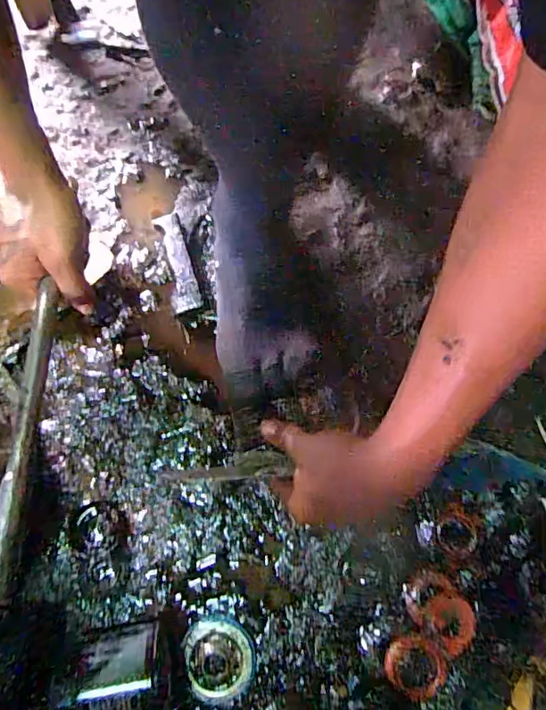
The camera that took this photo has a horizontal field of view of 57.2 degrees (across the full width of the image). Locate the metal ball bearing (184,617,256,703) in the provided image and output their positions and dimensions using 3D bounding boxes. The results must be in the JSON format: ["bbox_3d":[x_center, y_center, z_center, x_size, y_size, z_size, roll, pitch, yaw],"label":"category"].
[{"bbox_3d":[-0.046,0.259,0.430,0.057,0.010,0.062,-15,75,-6],"label":"metal ball bearing"}]

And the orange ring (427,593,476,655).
[{"bbox_3d":[0.157,0.234,0.440,0.038,0.004,0.042,-39,78,-12],"label":"orange ring"}]

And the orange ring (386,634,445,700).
[{"bbox_3d":[0.122,0.267,0.430,0.050,0.007,0.045,22,74,5],"label":"orange ring"}]

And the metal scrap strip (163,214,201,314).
[{"bbox_3d":[-0.100,-0.099,0.540,0.027,0.020,0.117,-12,74,-5],"label":"metal scrap strip"}]

